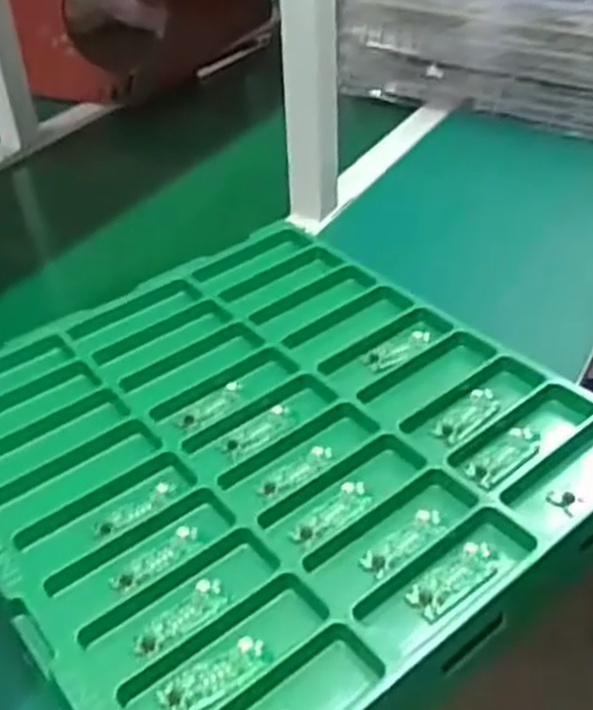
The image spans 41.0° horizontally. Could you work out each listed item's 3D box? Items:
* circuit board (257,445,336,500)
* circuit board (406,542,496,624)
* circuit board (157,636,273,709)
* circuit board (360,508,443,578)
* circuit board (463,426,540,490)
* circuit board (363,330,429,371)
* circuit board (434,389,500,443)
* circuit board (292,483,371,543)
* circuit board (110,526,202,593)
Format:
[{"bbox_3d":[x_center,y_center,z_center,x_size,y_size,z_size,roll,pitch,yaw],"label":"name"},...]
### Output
[{"bbox_3d":[0.001,0.075,0.507,0.053,0.004,0.019,-25,43,-25],"label":"circuit board"},{"bbox_3d":[0.088,0.123,0.437,0.057,0.006,0.025,-25,43,-25],"label":"circuit board"},{"bbox_3d":[-0.041,0.161,0.400,0.057,0.004,0.021,-24,43,-24],"label":"circuit board"},{"bbox_3d":[0.063,0.108,0.459,0.057,0.004,0.021,-29,45,-29],"label":"circuit board"},{"bbox_3d":[0.134,0.065,0.510,0.058,0.004,0.026,-29,45,-29],"label":"circuit board"},{"bbox_3d":[0.078,-0.004,0.600,0.061,0.004,0.024,-27,44,-28],"label":"circuit board"},{"bbox_3d":[0.118,0.040,0.539,0.024,0.006,0.057,30,49,35],"label":"circuit board"},{"bbox_3d":[0.023,0.096,0.478,0.022,0.004,0.056,27,47,33],"label":"circuit board"},{"bbox_3d":[-0.080,0.118,0.459,0.057,0.004,0.017,-33,47,-32],"label":"circuit board"}]

